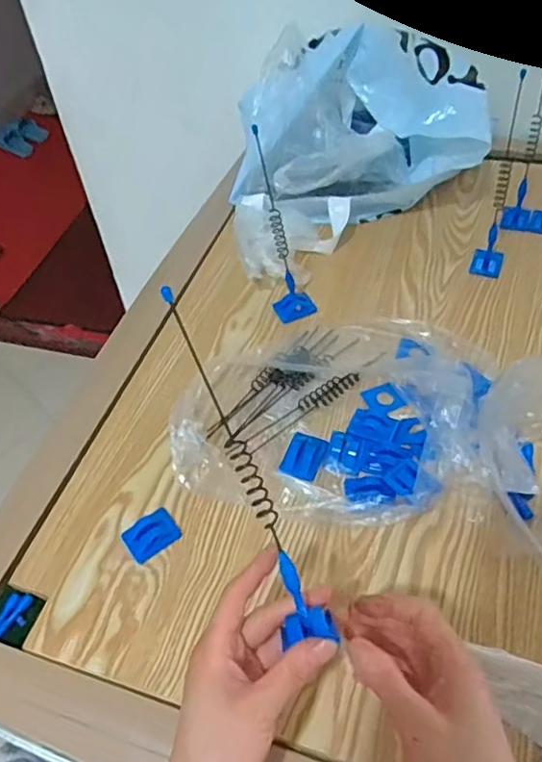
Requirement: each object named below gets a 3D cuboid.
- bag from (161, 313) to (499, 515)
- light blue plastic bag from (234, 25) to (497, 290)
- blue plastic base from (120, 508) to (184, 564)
[{"bbox_3d":[0.059,0.005,0.574,0.269,0.071,0.254,10,51,15],"label":"bag"},{"bbox_3d":[0.111,-0.280,0.740,0.318,0.177,0.265,-8,48,0],"label":"light blue plastic bag"},{"bbox_3d":[-0.103,0.133,0.518,0.044,0.010,0.034,-34,53,-21],"label":"blue plastic base"}]

